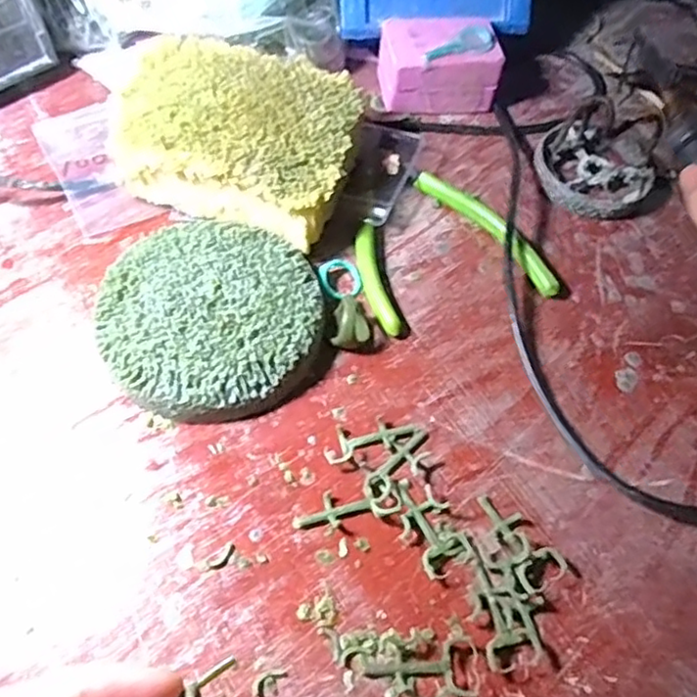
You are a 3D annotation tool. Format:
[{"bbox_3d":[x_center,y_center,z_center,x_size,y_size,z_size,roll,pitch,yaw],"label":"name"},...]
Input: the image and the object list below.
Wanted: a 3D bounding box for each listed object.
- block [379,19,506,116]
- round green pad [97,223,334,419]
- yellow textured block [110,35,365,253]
[{"bbox_3d":[0.055,-0.177,0.405,0.071,0.040,0.049,-5,60,-7],"label":"block"},{"bbox_3d":[-0.065,-0.016,0.309,0.100,0.024,0.101,2,60,-3],"label":"round green pad"},{"bbox_3d":[-0.063,-0.111,0.351,0.132,0.049,0.097,19,60,7],"label":"yellow textured block"}]

